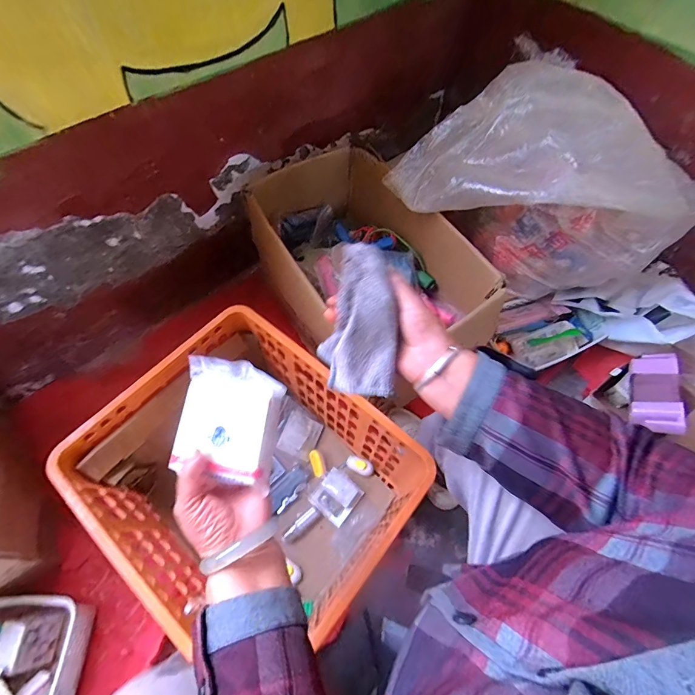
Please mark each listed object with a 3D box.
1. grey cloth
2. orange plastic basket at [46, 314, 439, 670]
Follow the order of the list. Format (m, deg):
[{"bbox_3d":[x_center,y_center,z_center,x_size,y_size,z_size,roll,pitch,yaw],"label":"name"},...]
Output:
[{"bbox_3d":[0.012,-0.033,0.390,0.073,0.058,0.166,2,77,0],"label":"grey cloth"},{"bbox_3d":[-0.170,0.231,0.674,0.456,0.280,0.390,37,67,17],"label":"orange plastic basket"}]

